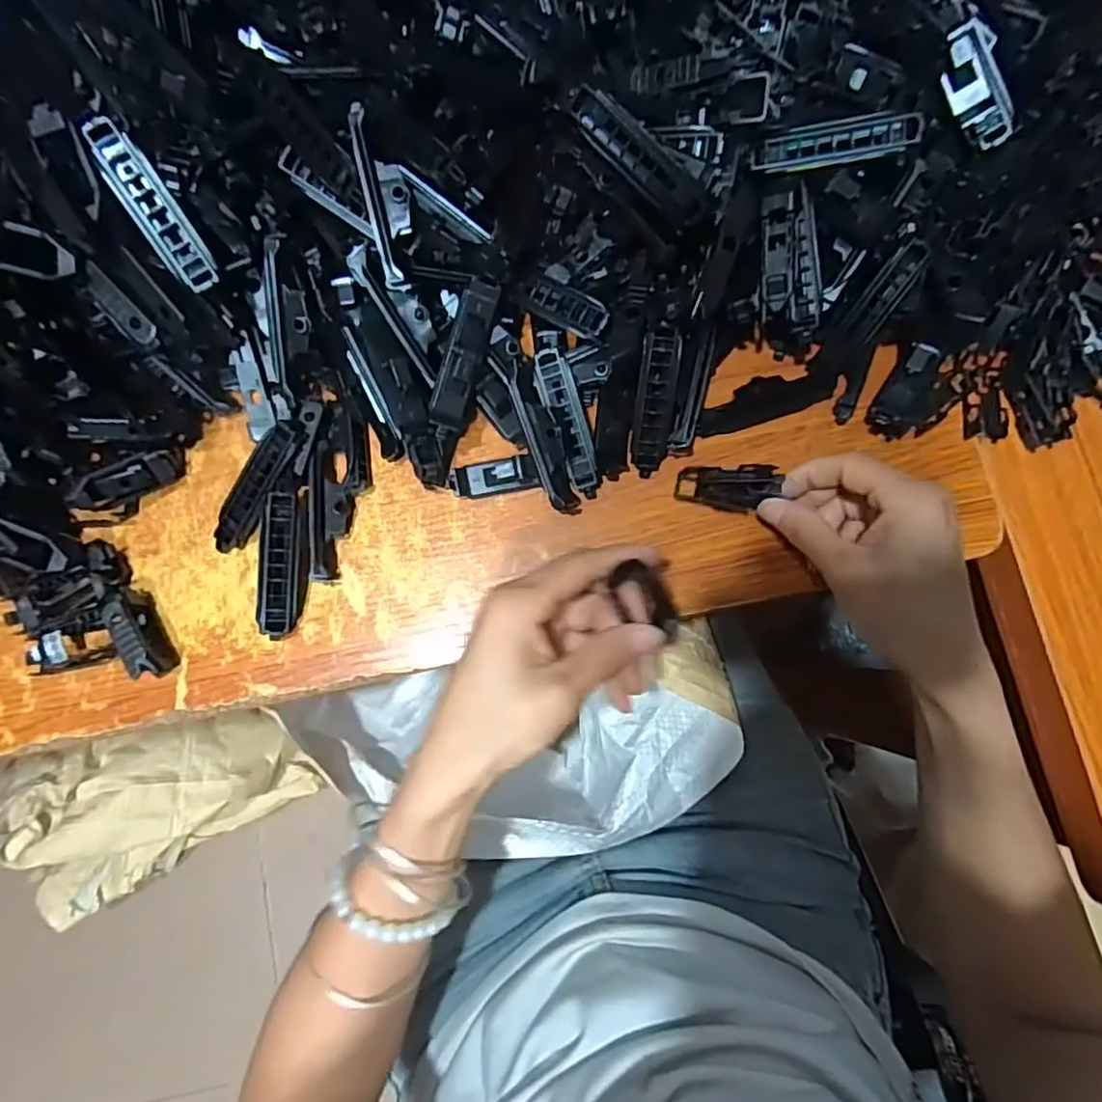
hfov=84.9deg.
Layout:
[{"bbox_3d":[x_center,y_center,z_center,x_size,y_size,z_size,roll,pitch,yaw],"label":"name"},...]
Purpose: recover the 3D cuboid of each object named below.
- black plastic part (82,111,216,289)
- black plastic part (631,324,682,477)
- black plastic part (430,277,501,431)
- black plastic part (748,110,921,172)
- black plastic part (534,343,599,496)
[{"bbox_3d":[-0.181,-0.156,0.275,0.019,0.008,0.074,-31,109,-4],"label":"black plastic part"},{"bbox_3d":[0.056,-0.078,0.320,0.019,0.007,0.077,6,111,1],"label":"black plastic part"},{"bbox_3d":[-0.044,-0.100,0.305,0.018,0.016,0.075,18,96,2],"label":"black plastic part"},{"bbox_3d":[0.135,-0.195,0.288,0.072,0.010,0.015,2,82,20],"label":"black plastic part"},{"bbox_3d":[0.010,-0.067,0.325,0.017,0.011,0.080,-19,101,-2],"label":"black plastic part"}]

